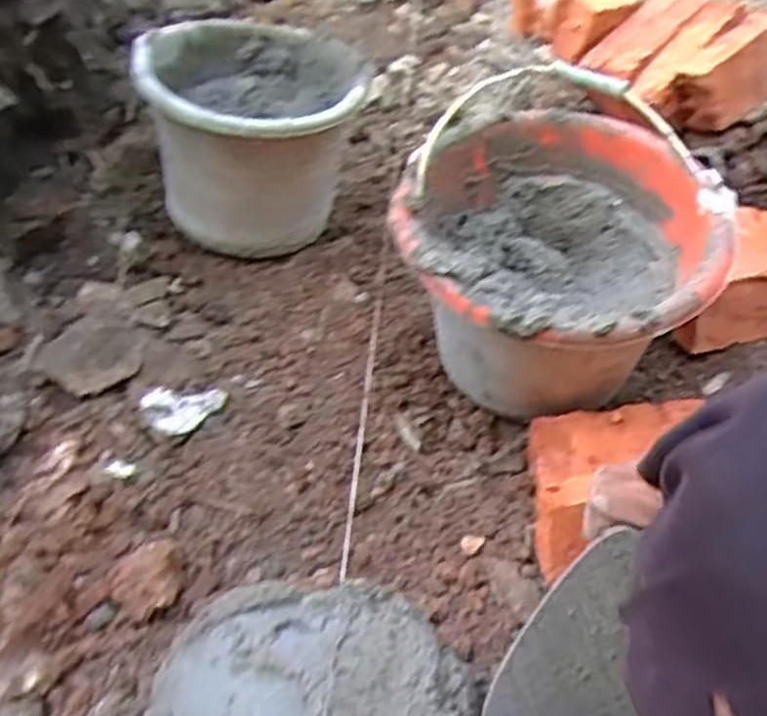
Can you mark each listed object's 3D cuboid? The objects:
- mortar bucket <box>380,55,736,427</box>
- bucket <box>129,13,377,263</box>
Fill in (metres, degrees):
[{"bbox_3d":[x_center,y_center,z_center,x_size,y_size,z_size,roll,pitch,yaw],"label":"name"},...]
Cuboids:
[{"bbox_3d":[0.151,-0.076,0.734,0.266,0.212,0.325,22,46,18],"label":"mortar bucket"},{"bbox_3d":[-0.149,-0.256,0.907,0.224,0.212,0.283,-2,44,-6],"label":"bucket"}]

